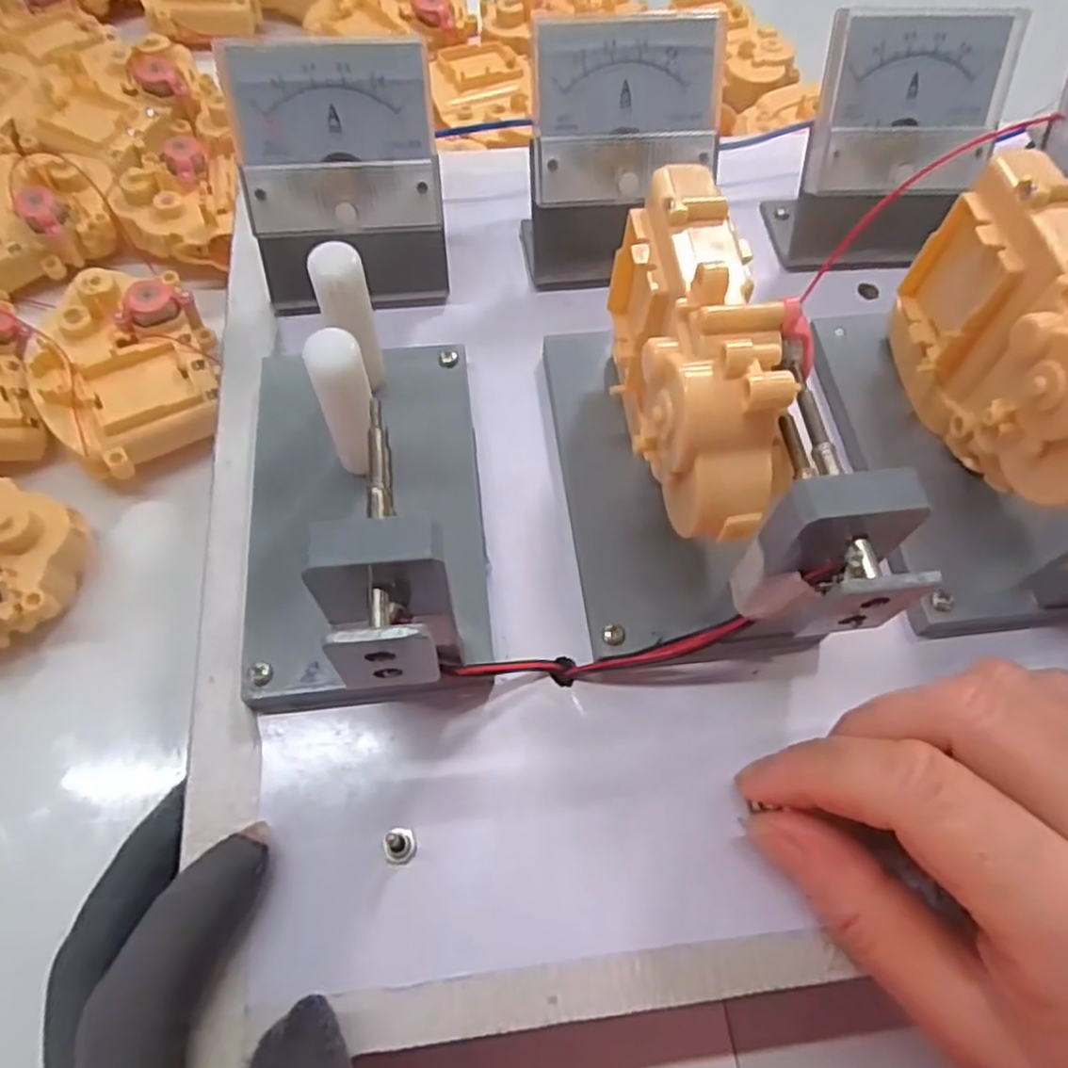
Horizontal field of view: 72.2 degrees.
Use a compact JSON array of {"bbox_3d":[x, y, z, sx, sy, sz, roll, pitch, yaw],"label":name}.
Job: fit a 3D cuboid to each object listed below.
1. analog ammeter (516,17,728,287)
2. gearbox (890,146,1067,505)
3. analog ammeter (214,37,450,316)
[{"bbox_3d":[0.030,-0.132,0.258,0.066,0.071,0.043,-5,63,-4],"label":"analog ammeter"},{"bbox_3d":[0.139,-0.051,0.210,0.032,0.071,0.095,-4,63,-4],"label":"gearbox"},{"bbox_3d":[-0.064,-0.118,0.247,0.063,0.069,0.042,-9,64,-6],"label":"analog ammeter"}]

